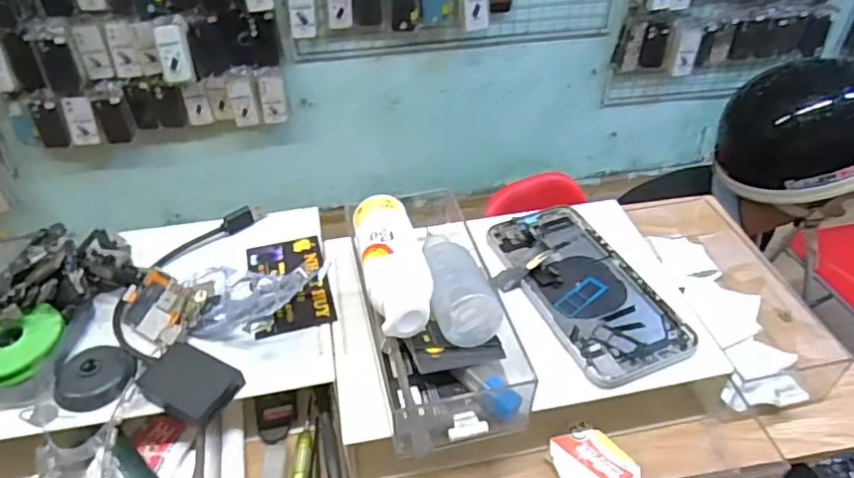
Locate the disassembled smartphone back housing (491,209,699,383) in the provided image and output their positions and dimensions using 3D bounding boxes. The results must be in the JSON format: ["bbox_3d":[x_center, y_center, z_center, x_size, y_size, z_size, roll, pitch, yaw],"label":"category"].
[{"bbox_3d":[0.100,0.028,0.389,0.085,0.014,0.148,-15,42,-16],"label":"disassembled smartphone back housing"}]

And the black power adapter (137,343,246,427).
[{"bbox_3d":[-0.135,0.081,0.336,0.052,0.012,0.037,20,45,24],"label":"black power adapter"}]

